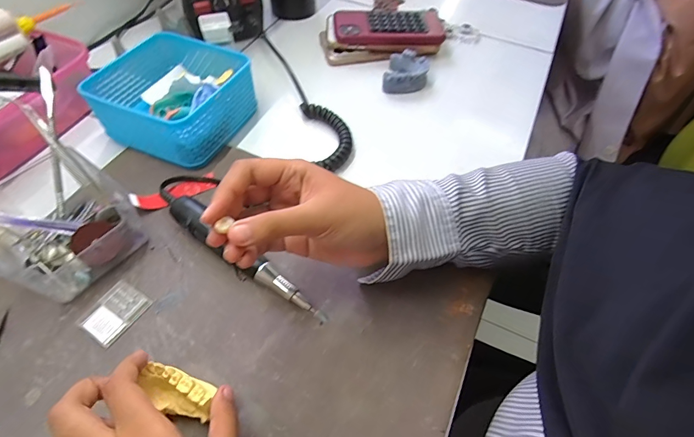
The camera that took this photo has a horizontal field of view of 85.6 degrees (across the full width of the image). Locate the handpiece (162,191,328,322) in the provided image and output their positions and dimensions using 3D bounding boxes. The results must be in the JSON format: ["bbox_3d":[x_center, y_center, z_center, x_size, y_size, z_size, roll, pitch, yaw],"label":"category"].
[{"bbox_3d":[-0.097,0.031,0.323,0.189,0.023,0.026,36,61,20],"label":"handpiece"}]

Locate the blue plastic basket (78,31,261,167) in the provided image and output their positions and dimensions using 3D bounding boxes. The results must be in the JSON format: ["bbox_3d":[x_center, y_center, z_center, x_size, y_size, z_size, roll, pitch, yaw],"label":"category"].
[{"bbox_3d":[-0.184,-0.136,0.414,0.130,0.059,0.140,19,56,10],"label":"blue plastic basket"}]

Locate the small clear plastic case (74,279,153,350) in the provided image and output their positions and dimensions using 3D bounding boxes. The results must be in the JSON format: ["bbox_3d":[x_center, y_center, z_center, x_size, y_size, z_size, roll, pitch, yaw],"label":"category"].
[{"bbox_3d":[-0.185,0.075,0.299,0.036,0.006,0.045,28,58,16],"label":"small clear plastic case"}]

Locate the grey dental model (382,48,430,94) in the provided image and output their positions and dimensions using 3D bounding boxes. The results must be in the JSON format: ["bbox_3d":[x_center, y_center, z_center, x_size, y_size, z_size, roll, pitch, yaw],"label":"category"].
[{"bbox_3d":[0.077,-0.189,0.483,0.052,0.024,0.058,15,56,8],"label":"grey dental model"}]

